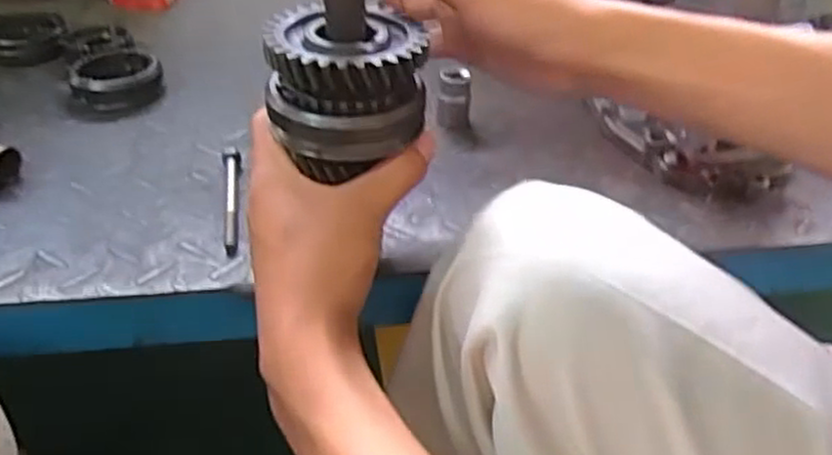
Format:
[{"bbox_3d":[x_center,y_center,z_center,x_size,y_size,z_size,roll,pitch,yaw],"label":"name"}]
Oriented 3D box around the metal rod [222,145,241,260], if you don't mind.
[{"bbox_3d":[-0.116,-0.021,0.473,0.011,0.010,0.112,-7,38,-11],"label":"metal rod"}]

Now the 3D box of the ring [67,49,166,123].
[{"bbox_3d":[-0.237,-0.115,0.588,0.070,0.021,0.081,-9,39,-14],"label":"ring"}]

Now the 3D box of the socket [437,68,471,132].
[{"bbox_3d":[0.028,-0.096,0.553,0.022,0.043,0.017,2,37,0],"label":"socket"}]

